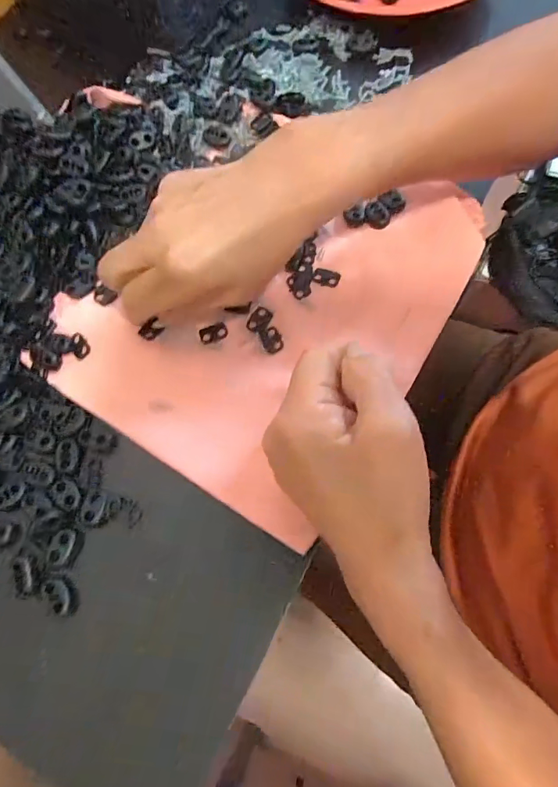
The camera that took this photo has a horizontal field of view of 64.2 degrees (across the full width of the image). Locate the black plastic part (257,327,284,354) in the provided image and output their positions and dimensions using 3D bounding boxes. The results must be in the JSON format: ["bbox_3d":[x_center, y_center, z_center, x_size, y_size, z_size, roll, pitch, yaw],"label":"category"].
[{"bbox_3d":[-0.005,-0.035,0.284,0.013,0.004,0.018,-22,69,-4],"label":"black plastic part"}]

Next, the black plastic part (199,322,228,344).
[{"bbox_3d":[-0.043,-0.040,0.291,0.018,0.004,0.012,-20,69,-3],"label":"black plastic part"}]

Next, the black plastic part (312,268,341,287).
[{"bbox_3d":[0.032,-0.079,0.301,0.018,0.004,0.012,22,72,12],"label":"black plastic part"}]

